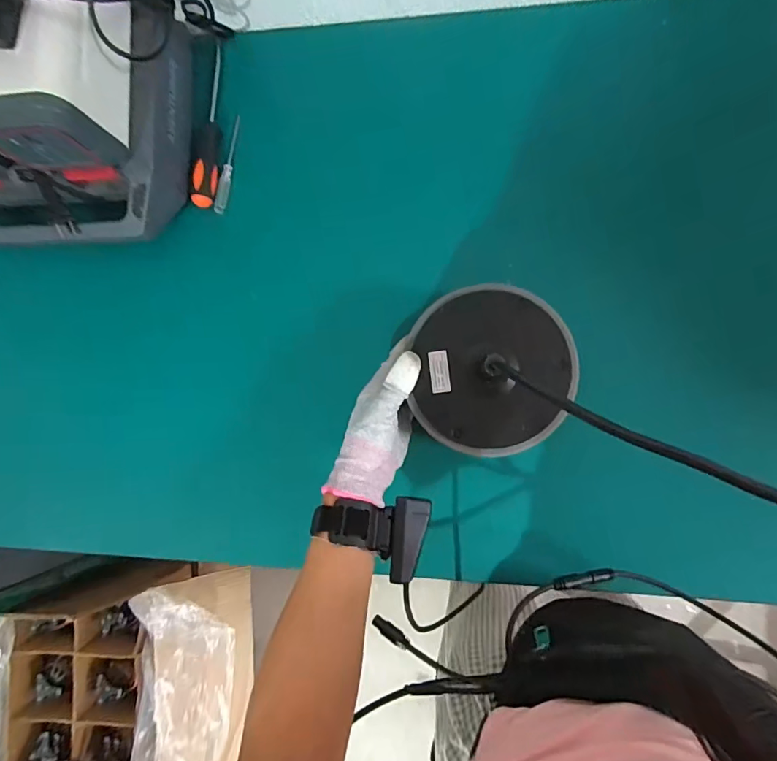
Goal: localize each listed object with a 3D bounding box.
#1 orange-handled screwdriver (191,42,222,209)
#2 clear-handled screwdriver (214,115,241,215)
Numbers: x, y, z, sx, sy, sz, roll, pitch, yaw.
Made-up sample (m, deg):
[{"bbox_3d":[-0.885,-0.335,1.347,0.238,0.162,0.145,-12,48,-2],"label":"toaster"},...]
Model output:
[{"bbox_3d":[-0.204,-0.284,0.526,0.026,0.030,0.184,0,86,8],"label":"orange-handled screwdriver"},{"bbox_3d":[-0.182,-0.241,0.527,0.010,0.014,0.103,11,88,9],"label":"clear-handled screwdriver"}]

